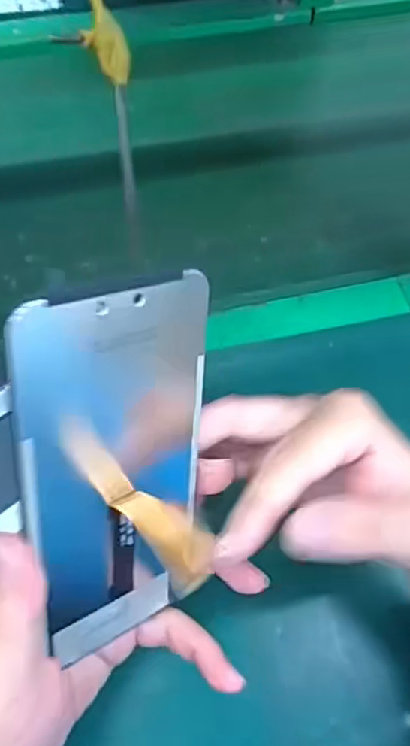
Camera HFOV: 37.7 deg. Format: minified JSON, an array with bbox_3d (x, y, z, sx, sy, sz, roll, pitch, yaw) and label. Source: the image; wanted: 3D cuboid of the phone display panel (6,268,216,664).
[{"bbox_3d":[-0.031,0.037,0.222,0.073,0.149,0.012,-24,37,-33],"label":"phone display panel"}]

